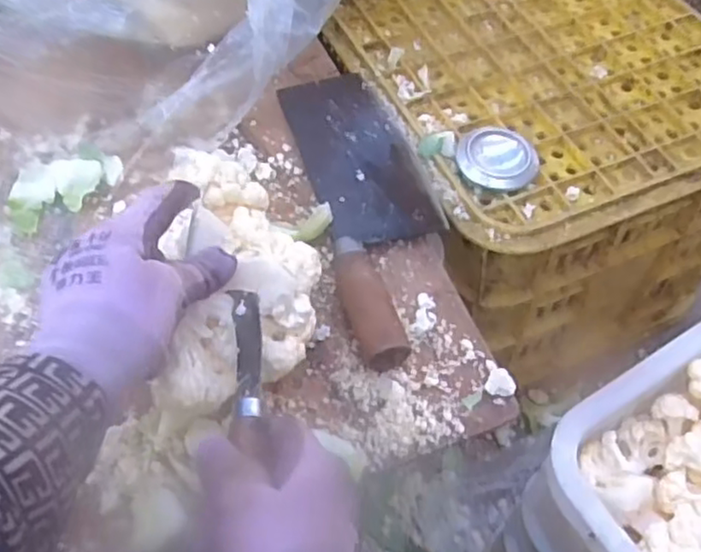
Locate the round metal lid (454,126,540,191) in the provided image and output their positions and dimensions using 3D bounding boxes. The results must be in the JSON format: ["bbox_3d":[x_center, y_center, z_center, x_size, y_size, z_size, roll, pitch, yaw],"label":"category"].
[{"bbox_3d":[0.116,-0.093,0.538,0.061,0.019,0.057,1,57,-1],"label":"round metal lid"}]

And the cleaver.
[{"bbox_3d":[0.018,-0.063,0.506,0.090,0.034,0.278,-12,58,-9],"label":"cleaver"}]

